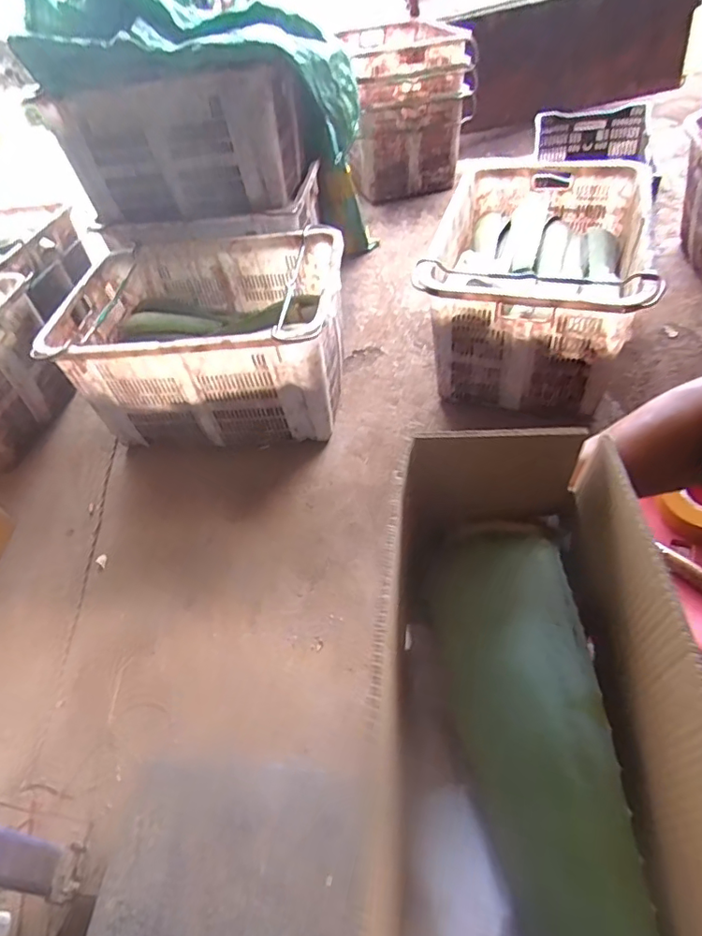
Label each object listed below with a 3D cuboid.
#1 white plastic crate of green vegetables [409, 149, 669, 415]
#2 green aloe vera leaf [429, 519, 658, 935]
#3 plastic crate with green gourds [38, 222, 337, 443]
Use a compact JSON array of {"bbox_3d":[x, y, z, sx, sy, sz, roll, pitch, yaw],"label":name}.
[{"bbox_3d":[0.507,-0.546,1.472,0.500,0.342,0.818,11,53,18],"label":"white plastic crate of green vegetables"},{"bbox_3d":[0.120,0.227,0.327,0.113,0.083,0.478,-3,47,3],"label":"green aloe vera leaf"},{"bbox_3d":[-0.364,-0.337,1.412,0.700,0.322,0.479,2,50,11],"label":"plastic crate with green gourds"}]

